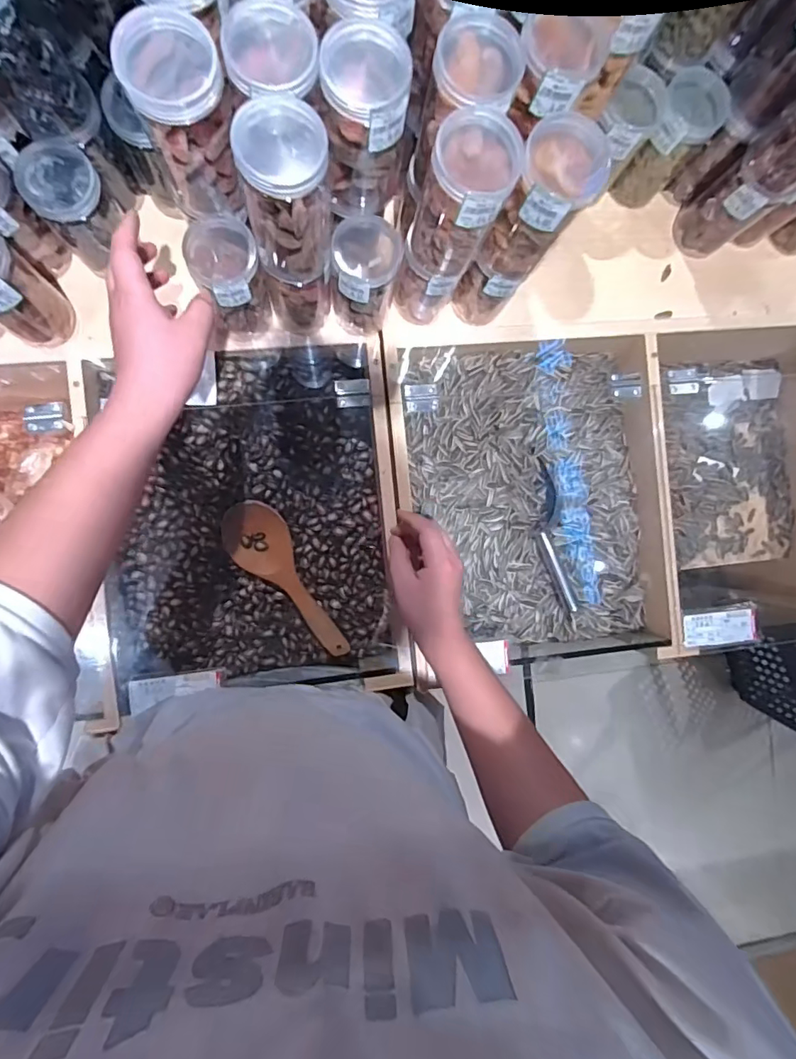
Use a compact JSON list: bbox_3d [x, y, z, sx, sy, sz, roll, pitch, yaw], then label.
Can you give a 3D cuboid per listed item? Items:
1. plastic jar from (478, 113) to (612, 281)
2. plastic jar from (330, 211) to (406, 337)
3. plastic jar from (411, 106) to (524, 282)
[{"bbox_3d":[0.116,-0.267,0.430,0.060,0.135,0.066,0,89,-7],"label":"plastic jar"},{"bbox_3d":[-0.037,-0.255,0.531,0.062,0.126,0.061,0,89,-7],"label":"plastic jar"},{"bbox_3d":[0.049,-0.265,0.428,0.061,0.134,0.059,0,89,-7],"label":"plastic jar"}]

